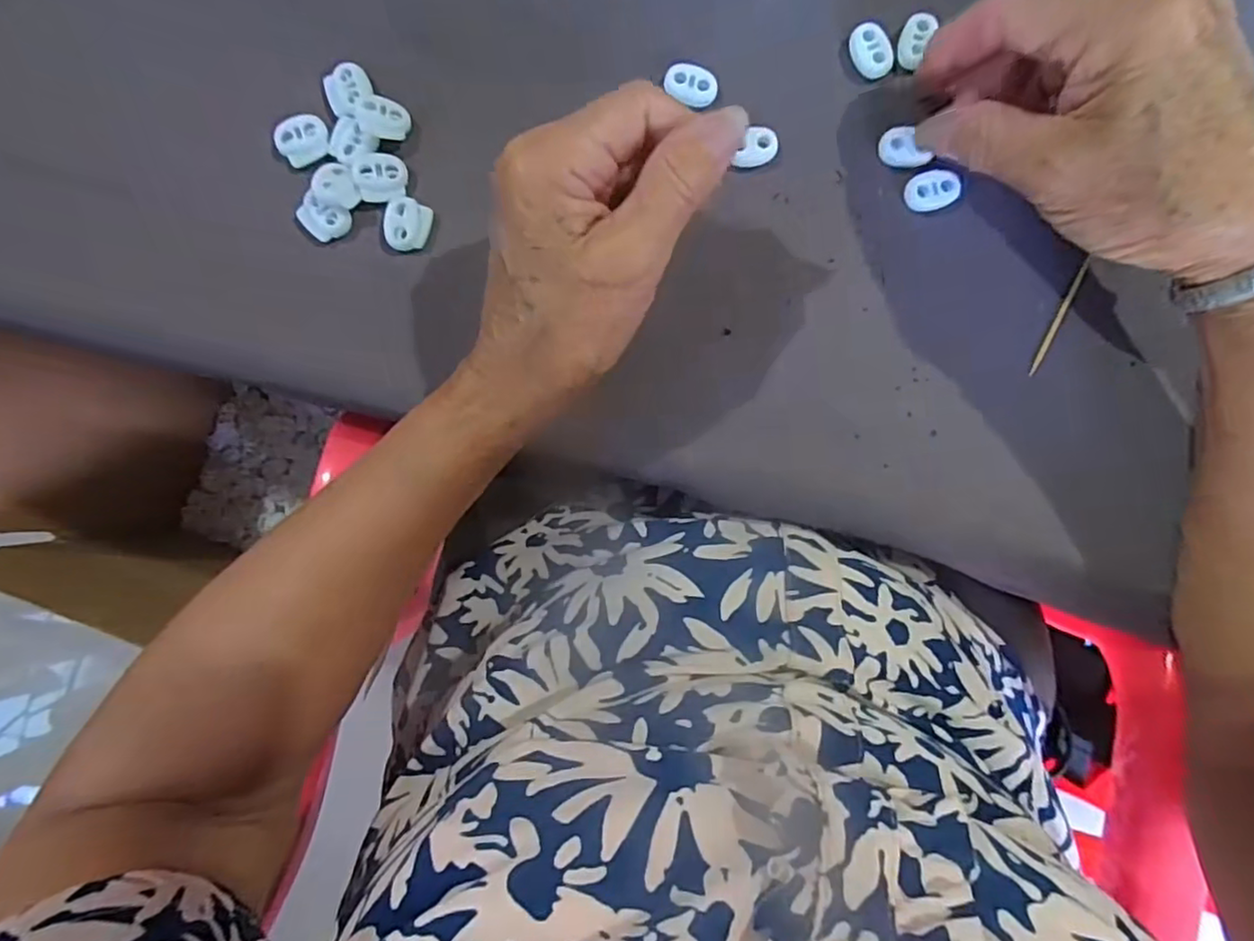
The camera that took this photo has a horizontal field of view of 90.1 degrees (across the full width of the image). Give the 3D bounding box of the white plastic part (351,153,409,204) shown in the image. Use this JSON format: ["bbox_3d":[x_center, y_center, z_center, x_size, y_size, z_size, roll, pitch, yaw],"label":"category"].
[{"bbox_3d":[-0.105,-0.125,0.266,0.021,0.005,0.020,1,90,2],"label":"white plastic part"}]

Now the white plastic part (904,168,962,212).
[{"bbox_3d":[0.128,-0.117,0.264,0.022,0.007,0.016,-4,90,2],"label":"white plastic part"}]

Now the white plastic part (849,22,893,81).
[{"bbox_3d":[0.103,-0.178,0.264,0.015,0.004,0.022,-13,90,2],"label":"white plastic part"}]

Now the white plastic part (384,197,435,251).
[{"bbox_3d":[-0.094,-0.105,0.268,0.018,0.005,0.022,16,91,2],"label":"white plastic part"}]

